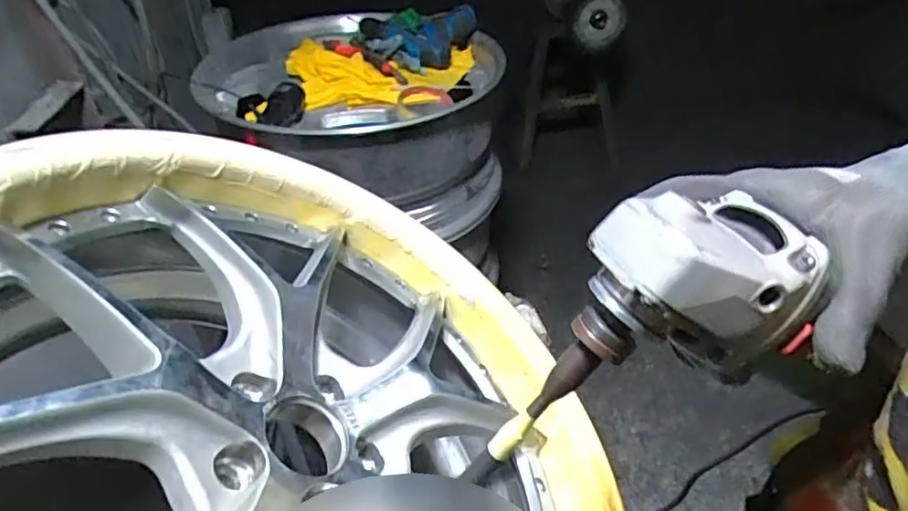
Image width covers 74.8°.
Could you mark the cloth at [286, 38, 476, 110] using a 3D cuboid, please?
[{"bbox_3d":[-0.112,-0.297,0.969,0.314,0.054,0.172,-4,39,-4],"label":"cloth"}]

